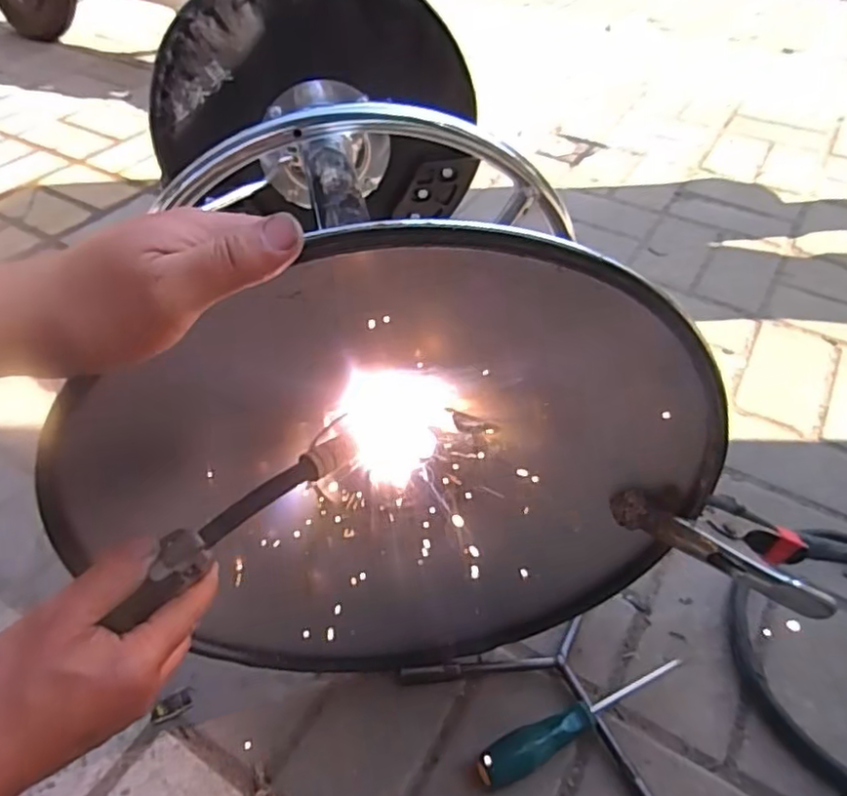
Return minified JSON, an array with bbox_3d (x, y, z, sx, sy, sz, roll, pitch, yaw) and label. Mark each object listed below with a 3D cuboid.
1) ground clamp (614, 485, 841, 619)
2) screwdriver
[{"bbox_3d":[0.212,0.107,0.456,0.169,0.029,0.066,21,47,-11],"label":"ground clamp"},{"bbox_3d":[0.128,0.257,0.512,0.185,0.027,0.028,-19,50,-17],"label":"screwdriver"}]

